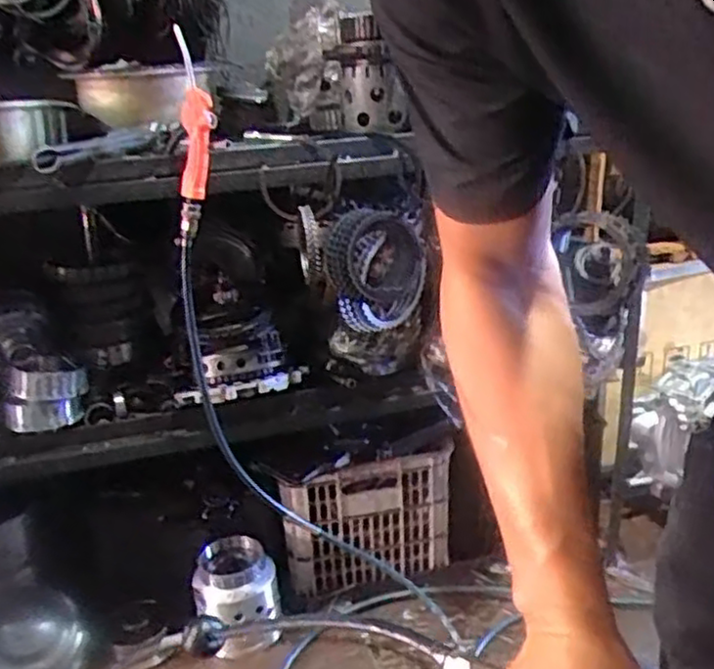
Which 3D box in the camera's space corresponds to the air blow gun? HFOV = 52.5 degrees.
[{"bbox_3d":[-0.236,-0.285,1.019,0.055,0.297,0.056,0,-1,15],"label":"air blow gun"}]

